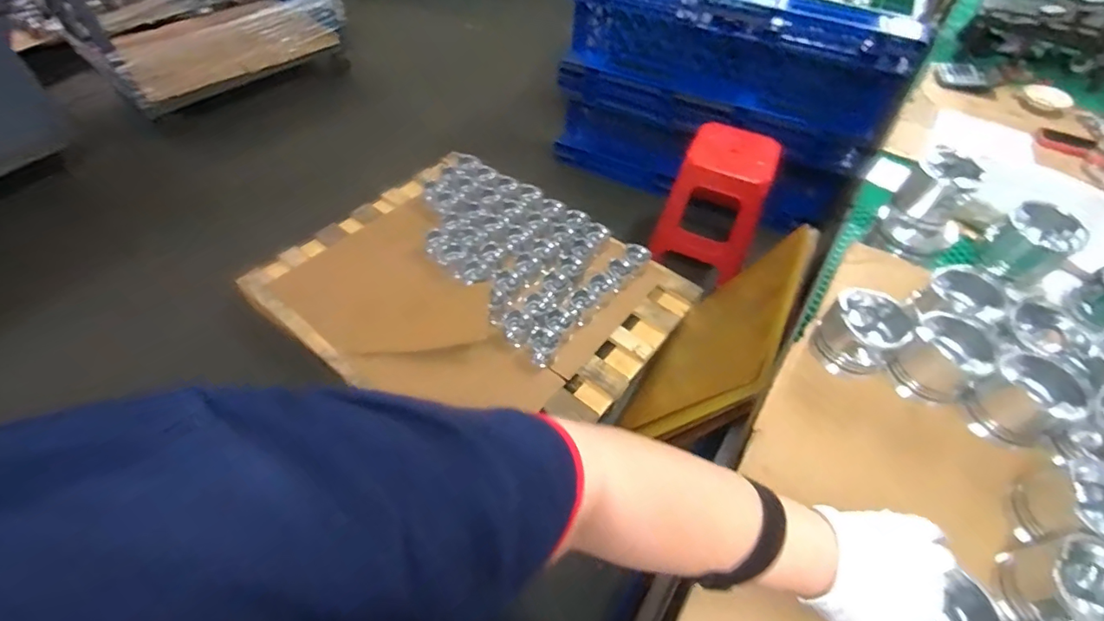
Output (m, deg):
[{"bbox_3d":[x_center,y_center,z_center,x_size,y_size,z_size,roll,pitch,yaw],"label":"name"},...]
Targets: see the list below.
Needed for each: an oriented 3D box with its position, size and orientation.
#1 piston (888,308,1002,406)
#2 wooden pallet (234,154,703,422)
[{"bbox_3d":[0.486,0.064,0.630,0.083,0.106,0.083,1,51,-2],"label":"piston"},{"bbox_3d":[-0.282,-0.114,1.780,1.332,0.138,1.025,31,56,20],"label":"wooden pallet"}]

